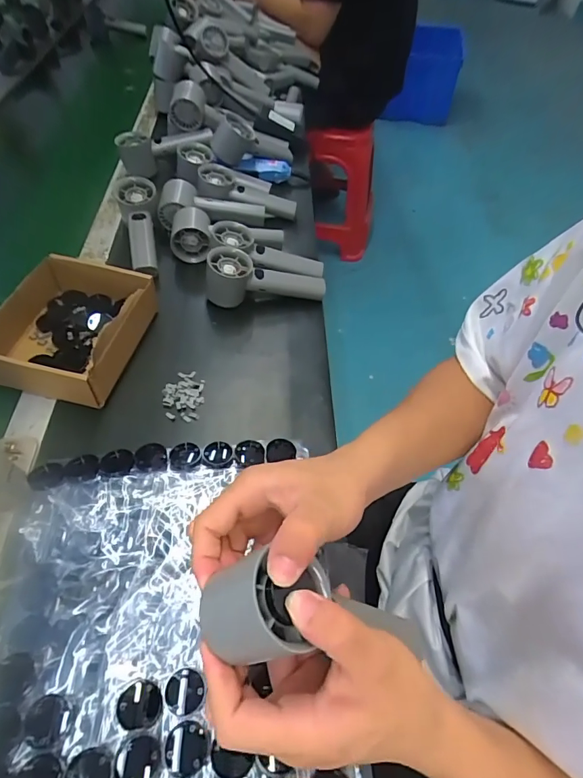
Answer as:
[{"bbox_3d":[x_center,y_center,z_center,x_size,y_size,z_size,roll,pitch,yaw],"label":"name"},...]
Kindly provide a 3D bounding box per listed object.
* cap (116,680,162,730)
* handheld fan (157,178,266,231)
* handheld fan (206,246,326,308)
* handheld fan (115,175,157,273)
[{"bbox_3d":[-0.109,0.225,0.306,0.030,0.004,0.027,1,53,-2],"label":"cap"},{"bbox_3d":[-0.121,-0.275,0.655,0.155,0.047,0.057,2,54,-17],"label":"handheld fan"},{"bbox_3d":[-0.034,-0.141,0.569,0.158,0.054,0.055,2,54,-17],"label":"handheld fan"},{"bbox_3d":[-0.211,-0.225,0.609,0.056,0.039,0.161,-11,72,-10],"label":"handheld fan"}]

